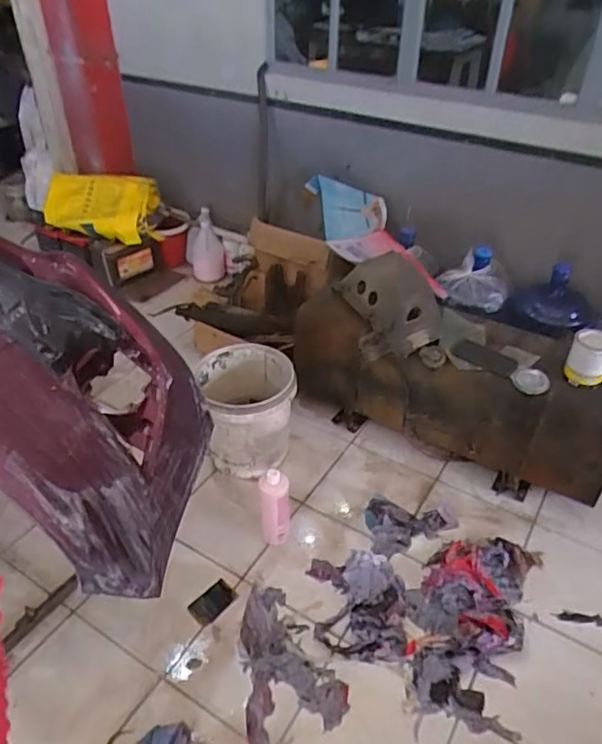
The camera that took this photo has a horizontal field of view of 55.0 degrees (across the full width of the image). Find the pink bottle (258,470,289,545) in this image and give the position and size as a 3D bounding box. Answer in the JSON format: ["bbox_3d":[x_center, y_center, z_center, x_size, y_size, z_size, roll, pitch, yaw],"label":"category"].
[{"bbox_3d":[-0.073,0.363,1.540,0.079,0.244,0.079,-1,40,-4],"label":"pink bottle"}]

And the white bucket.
[{"bbox_3d":[-0.156,0.133,1.795,0.276,0.311,0.314,-8,38,-11],"label":"white bucket"}]

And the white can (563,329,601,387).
[{"bbox_3d":[0.776,-0.034,1.565,0.104,0.144,0.096,19,41,23],"label":"white can"}]

